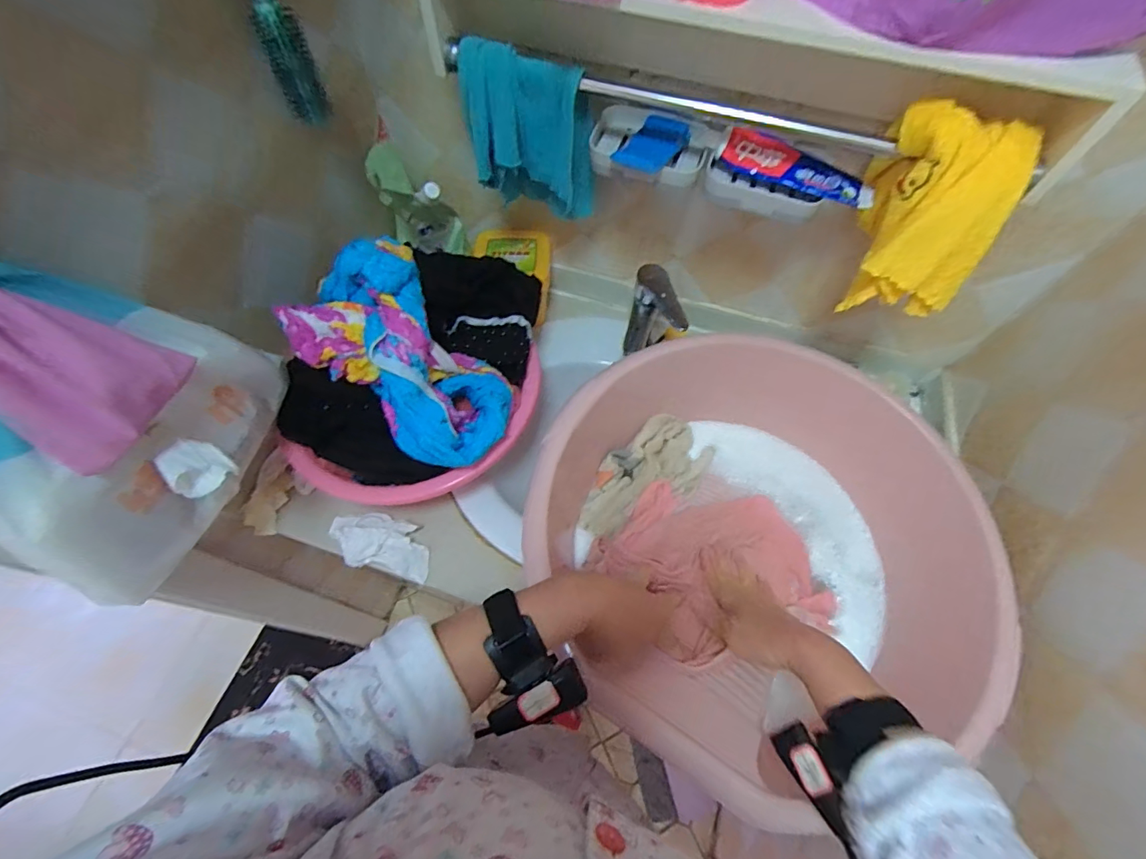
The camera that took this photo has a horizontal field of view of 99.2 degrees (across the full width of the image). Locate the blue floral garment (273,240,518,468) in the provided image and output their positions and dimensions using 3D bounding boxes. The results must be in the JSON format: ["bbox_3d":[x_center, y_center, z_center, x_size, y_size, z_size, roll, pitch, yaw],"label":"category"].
[{"bbox_3d":[-0.181,-0.078,0.537,0.228,0.162,0.150,34,67,15],"label":"blue floral garment"}]

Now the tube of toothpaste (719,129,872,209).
[{"bbox_3d":[0.235,-0.275,0.517,0.166,0.036,0.045,19,64,8],"label":"tube of toothpaste"}]

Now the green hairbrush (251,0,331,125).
[{"bbox_3d":[-0.284,-0.394,0.457,0.040,0.199,0.035,-22,65,-12],"label":"green hairbrush"}]

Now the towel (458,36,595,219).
[{"bbox_3d":[-0.048,-0.323,0.555,0.144,0.167,0.051,7,63,2],"label":"towel"}]

